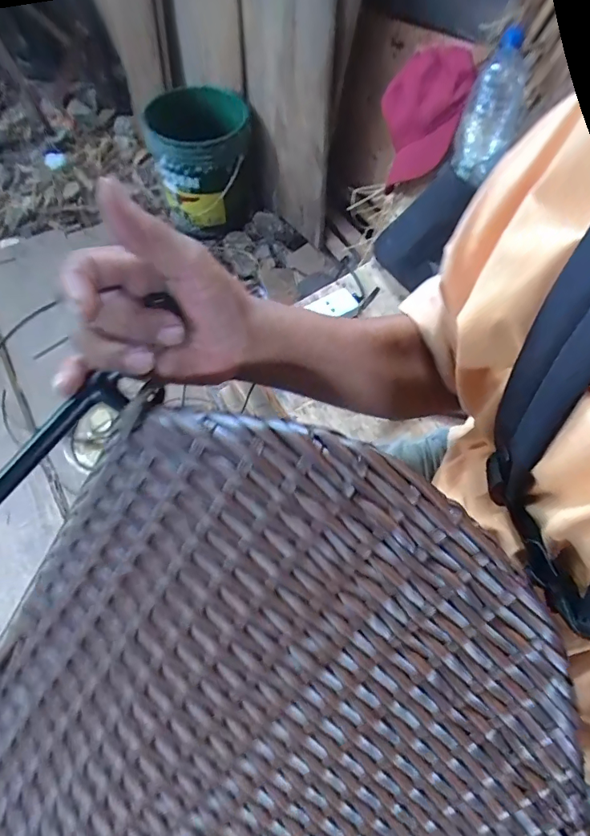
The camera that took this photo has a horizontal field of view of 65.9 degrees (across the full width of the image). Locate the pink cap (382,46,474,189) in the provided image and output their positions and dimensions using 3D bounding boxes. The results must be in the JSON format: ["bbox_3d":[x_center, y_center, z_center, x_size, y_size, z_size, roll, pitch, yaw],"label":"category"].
[{"bbox_3d":[0.234,-0.514,0.794,0.142,0.115,0.187,2,100,27],"label":"pink cap"}]

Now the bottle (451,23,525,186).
[{"bbox_3d":[0.295,-0.454,0.673,0.082,0.062,0.231,22,94,10],"label":"bottle"}]

